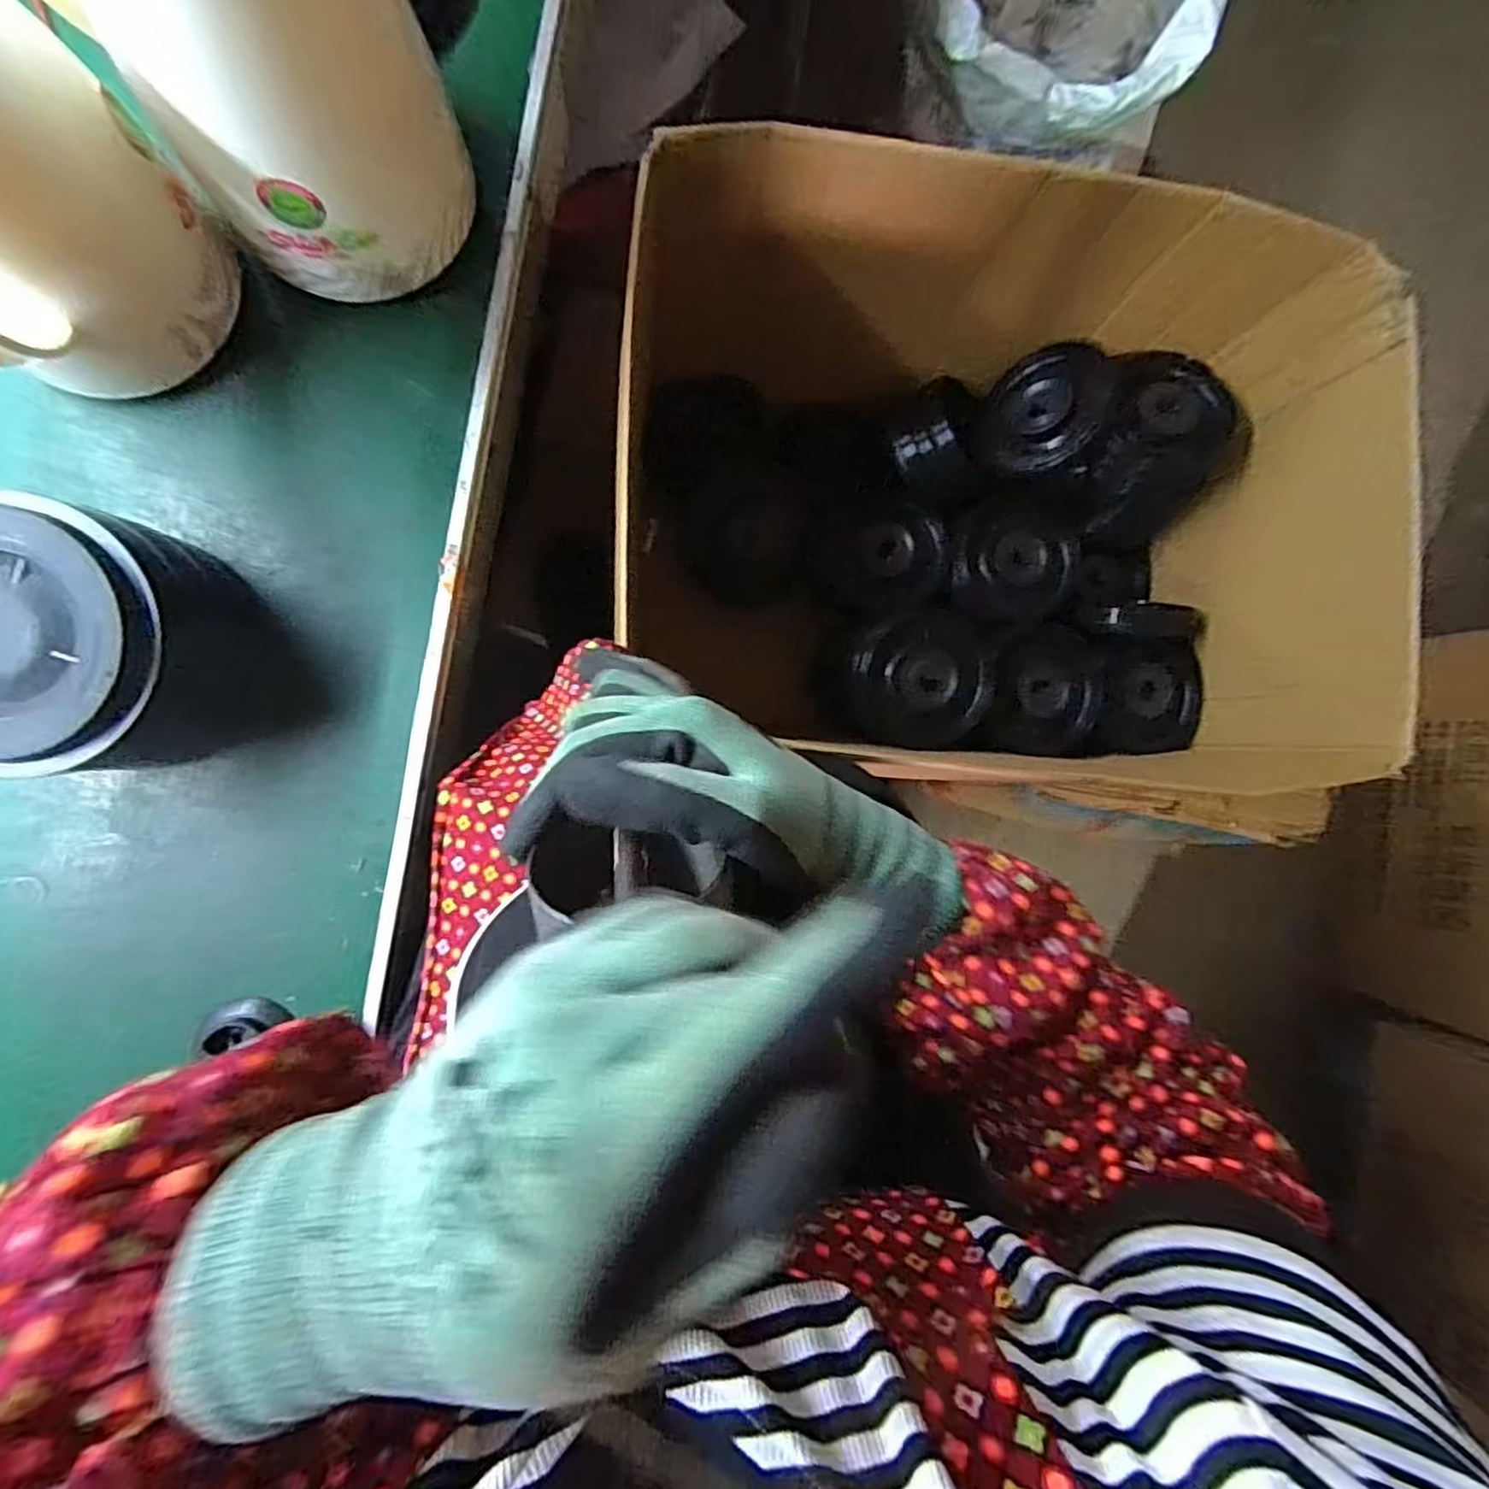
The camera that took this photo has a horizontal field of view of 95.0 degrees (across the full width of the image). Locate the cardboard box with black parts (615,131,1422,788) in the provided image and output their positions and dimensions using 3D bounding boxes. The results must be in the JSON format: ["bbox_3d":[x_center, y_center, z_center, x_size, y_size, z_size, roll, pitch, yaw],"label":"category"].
[{"bbox_3d":[0.266,-0.244,0.784,0.775,0.400,0.482,5,90,-5],"label":"cardboard box with black parts"}]

